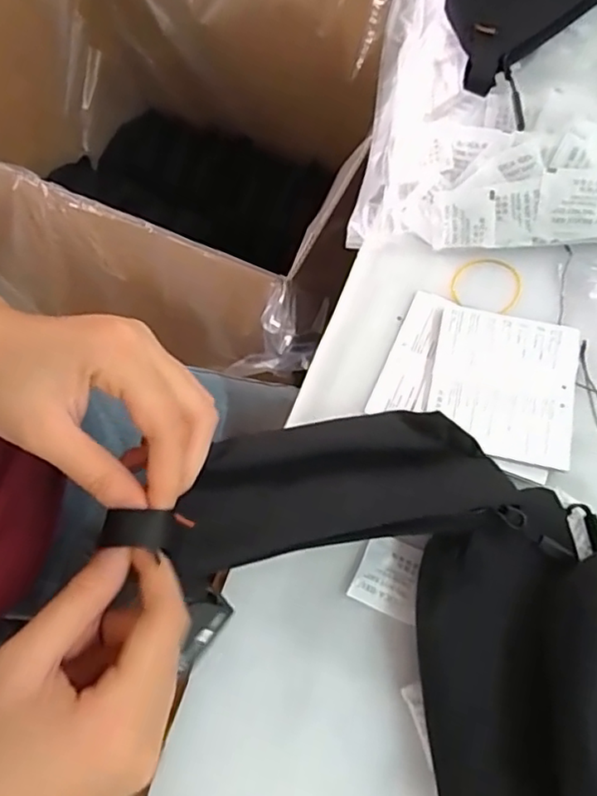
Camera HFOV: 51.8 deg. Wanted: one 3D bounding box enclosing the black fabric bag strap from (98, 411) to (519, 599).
[{"bbox_3d":[0.011,0.044,0.312,0.204,0.023,0.069,-9,66,-26],"label":"black fabric bag strap"}]

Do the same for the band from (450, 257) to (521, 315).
[{"bbox_3d":[0.133,-0.080,0.434,0.047,0.005,0.045,-2,67,4],"label":"band"}]

